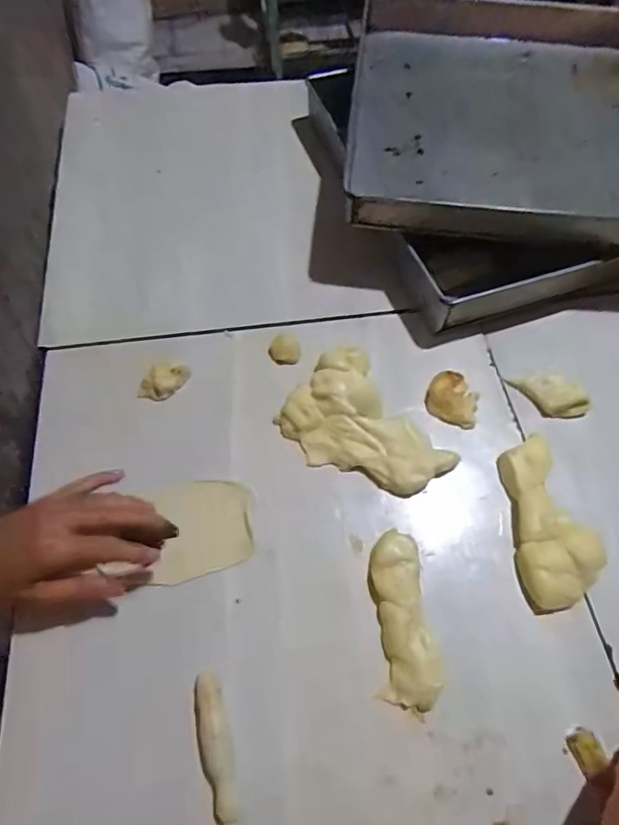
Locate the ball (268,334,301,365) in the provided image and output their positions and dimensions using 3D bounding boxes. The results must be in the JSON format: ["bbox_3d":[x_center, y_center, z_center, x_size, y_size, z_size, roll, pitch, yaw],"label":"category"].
[{"bbox_3d":[-0.029,-0.069,0.576,0.035,0.029,0.031,-9,62,-4],"label":"ball"}]

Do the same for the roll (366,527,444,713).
[{"bbox_3d":[0.081,0.175,0.432,0.052,0.025,0.138,-2,62,0],"label":"roll"}]

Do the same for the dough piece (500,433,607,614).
[{"bbox_3d":[0.223,0.100,0.469,0.066,0.031,0.148,-5,62,-1],"label":"dough piece"}]

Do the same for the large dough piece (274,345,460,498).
[{"bbox_3d":[0.049,0.019,0.516,0.114,0.033,0.168,-33,66,-15],"label":"large dough piece"}]

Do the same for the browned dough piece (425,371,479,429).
[{"bbox_3d":[0.158,-0.016,0.542,0.058,0.020,0.049,30,66,16],"label":"browned dough piece"}]

